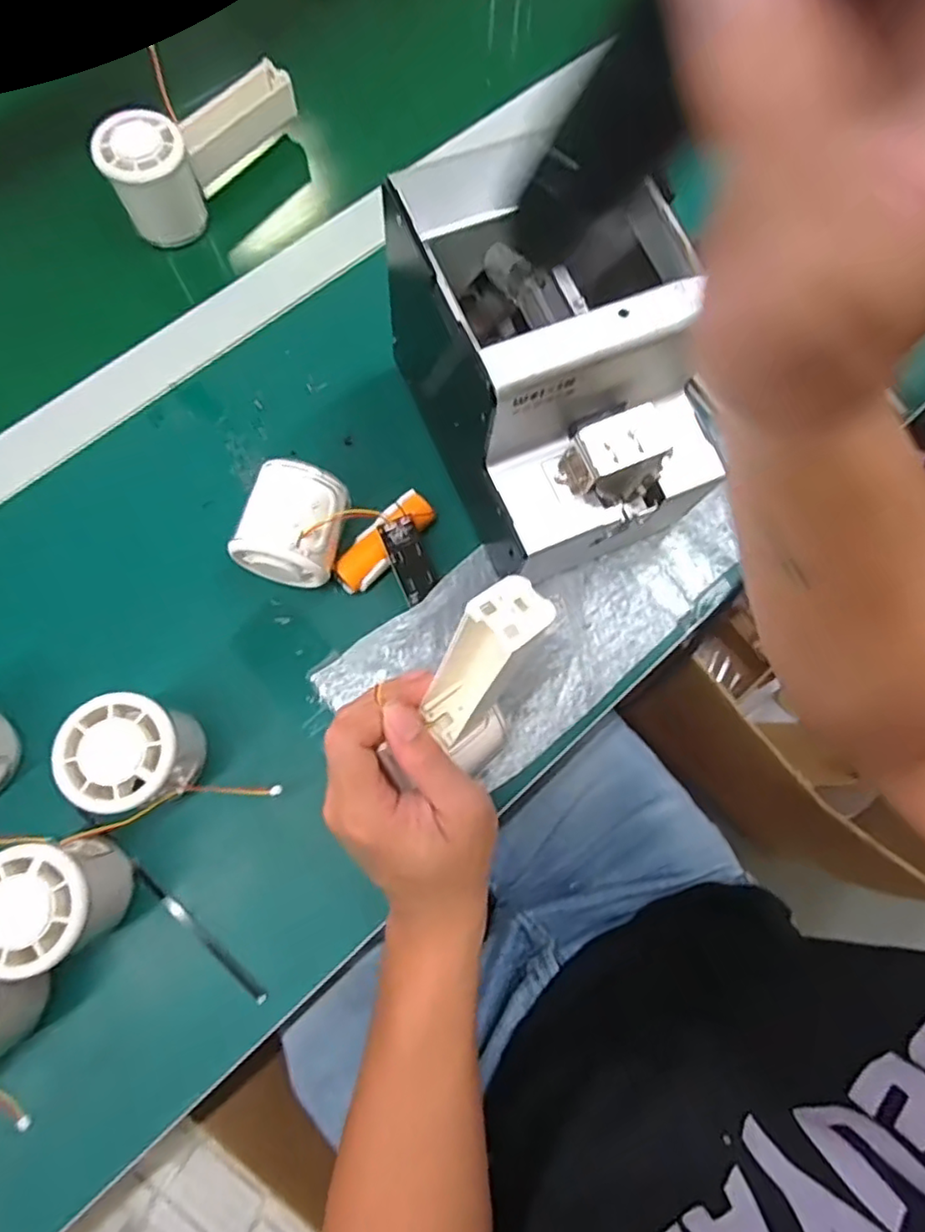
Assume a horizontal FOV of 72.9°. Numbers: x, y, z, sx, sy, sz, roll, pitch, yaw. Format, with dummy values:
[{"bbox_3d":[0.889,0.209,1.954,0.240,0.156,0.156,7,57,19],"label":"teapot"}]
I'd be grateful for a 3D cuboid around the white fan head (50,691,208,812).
[{"bbox_3d":[-0.173,0.073,0.335,0.058,0.057,0.054,0,76,-2],"label":"white fan head"}]

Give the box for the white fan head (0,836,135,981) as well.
[{"bbox_3d":[-0.206,0.144,0.317,0.052,0.060,0.055,-5,76,-3],"label":"white fan head"}]

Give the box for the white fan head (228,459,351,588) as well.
[{"bbox_3d":[-0.098,-0.049,0.375,0.053,0.050,0.066,17,76,3],"label":"white fan head"}]

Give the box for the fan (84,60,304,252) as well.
[{"bbox_3d":[-0.185,-0.340,0.445,0.045,0.063,0.154,34,77,7],"label":"fan"}]

